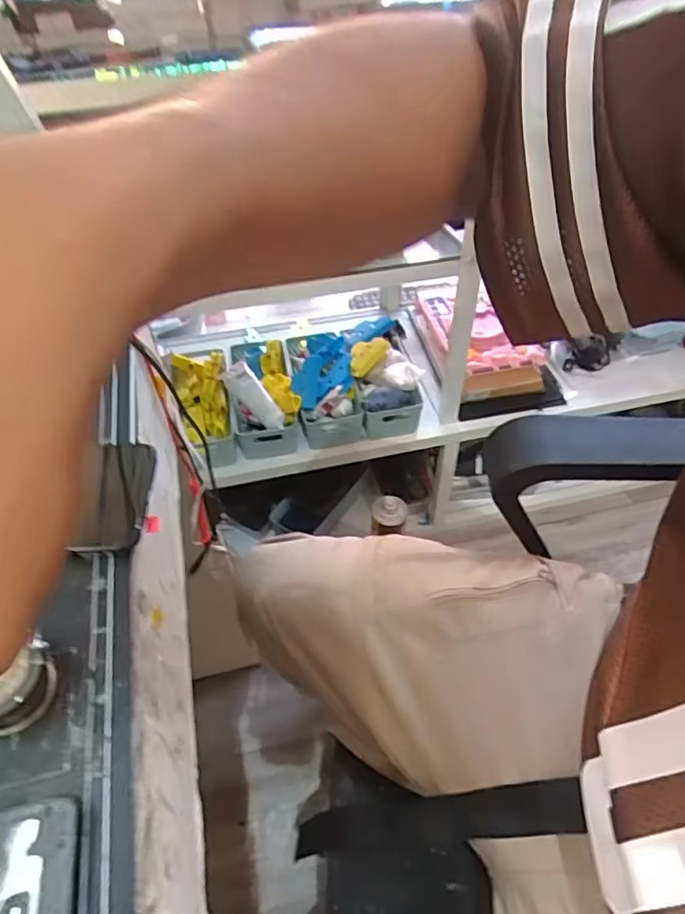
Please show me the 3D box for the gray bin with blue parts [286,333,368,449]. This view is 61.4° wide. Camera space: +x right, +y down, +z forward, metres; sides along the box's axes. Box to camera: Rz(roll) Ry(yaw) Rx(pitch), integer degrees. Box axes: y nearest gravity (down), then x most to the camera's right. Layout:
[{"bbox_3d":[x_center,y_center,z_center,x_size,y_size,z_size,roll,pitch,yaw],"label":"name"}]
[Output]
[{"bbox_3d":[-0.028,-0.120,1.016,0.111,0.112,0.188,-9,49,-6],"label":"gray bin with blue parts"}]

